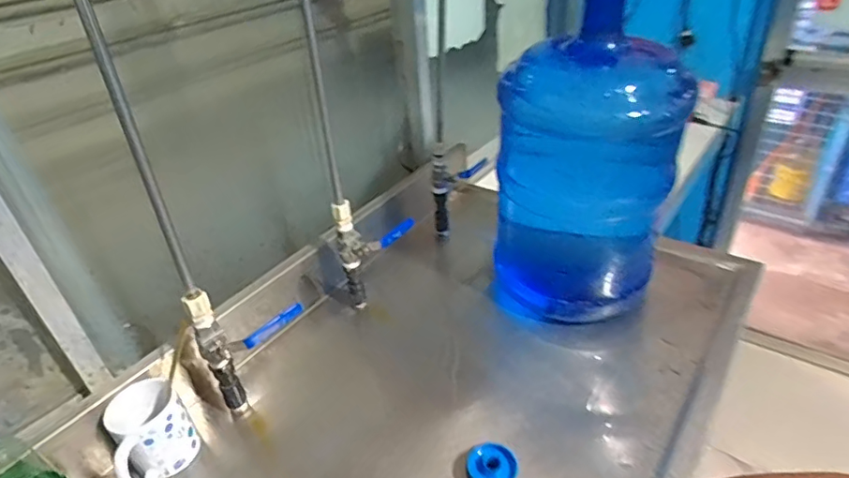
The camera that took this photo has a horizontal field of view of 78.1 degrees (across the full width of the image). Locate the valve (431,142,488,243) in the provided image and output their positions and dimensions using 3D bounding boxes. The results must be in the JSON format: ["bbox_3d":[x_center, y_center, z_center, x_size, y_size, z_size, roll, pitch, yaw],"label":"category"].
[{"bbox_3d":[0.070,-0.098,0.998,0.109,0.190,0.045,-24,38,-25],"label":"valve"}]

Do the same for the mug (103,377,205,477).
[{"bbox_3d":[-0.336,0.242,0.645,0.089,0.095,0.091,-28,40,-29],"label":"mug"}]

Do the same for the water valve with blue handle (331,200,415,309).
[{"bbox_3d":[-0.071,0.019,0.834,0.127,0.196,0.044,-13,35,-11],"label":"water valve with blue handle"}]

